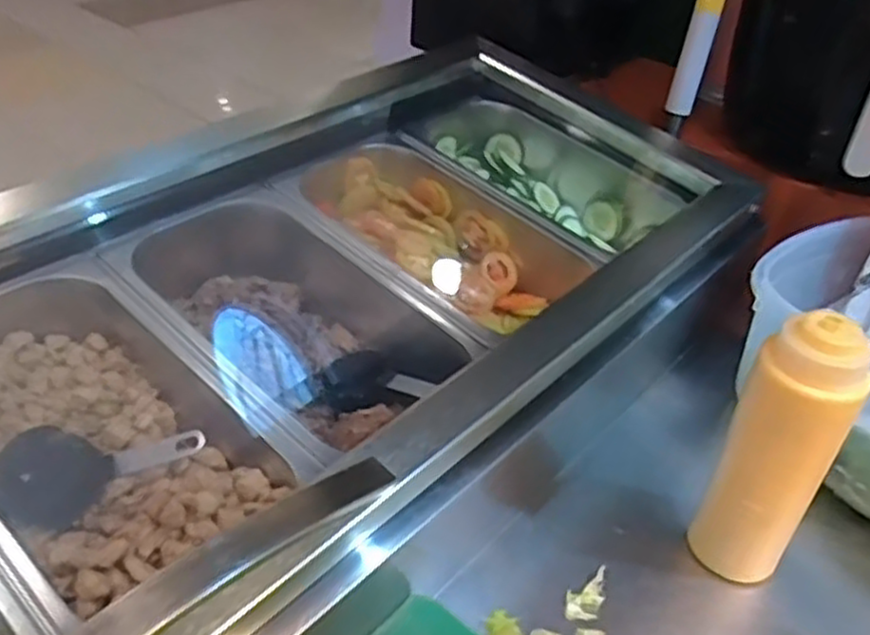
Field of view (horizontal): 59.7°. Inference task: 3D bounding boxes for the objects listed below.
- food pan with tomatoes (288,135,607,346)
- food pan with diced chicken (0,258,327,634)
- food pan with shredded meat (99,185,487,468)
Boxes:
[{"bbox_3d":[-0.011,-0.075,0.753,0.286,0.086,0.185,31,45,31],"label":"food pan with tomatoes"},{"bbox_3d":[-0.244,0.076,0.528,0.293,0.085,0.172,30,45,30],"label":"food pan with diced chicken"},{"bbox_3d":[-0.128,0.010,0.645,0.352,0.108,0.180,30,45,30],"label":"food pan with shredded meat"}]

